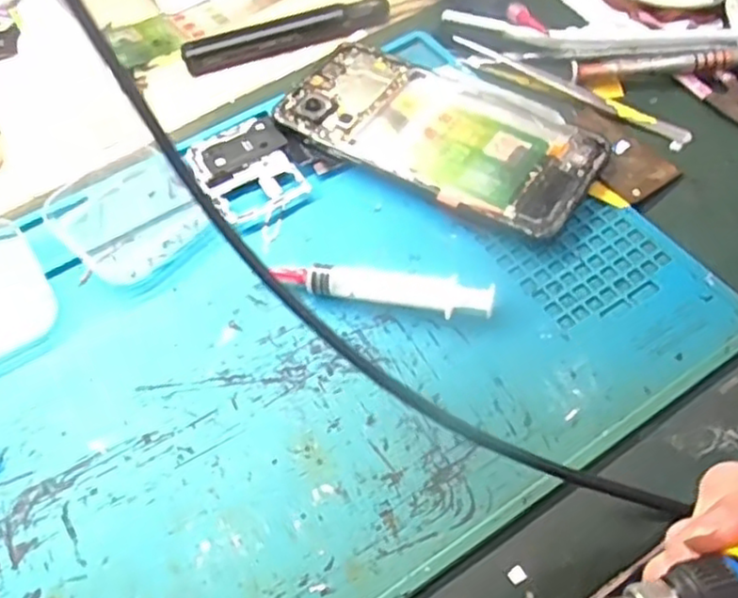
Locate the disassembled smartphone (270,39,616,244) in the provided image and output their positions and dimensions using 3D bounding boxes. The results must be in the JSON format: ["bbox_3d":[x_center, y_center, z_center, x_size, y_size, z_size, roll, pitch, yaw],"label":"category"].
[{"bbox_3d":[0.034,-0.083,0.349,0.157,0.012,0.073,30,63,19],"label":"disassembled smartphone"}]

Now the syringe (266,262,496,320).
[{"bbox_3d":[0.006,-0.005,0.302,0.094,0.014,0.014,9,58,8],"label":"syringe"}]

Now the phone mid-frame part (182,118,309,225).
[{"bbox_3d":[-0.061,-0.067,0.350,0.048,0.004,0.062,-27,60,-14],"label":"phone mid-frame part"}]

